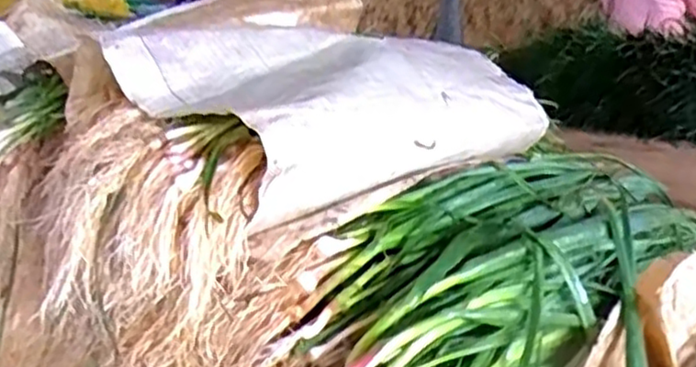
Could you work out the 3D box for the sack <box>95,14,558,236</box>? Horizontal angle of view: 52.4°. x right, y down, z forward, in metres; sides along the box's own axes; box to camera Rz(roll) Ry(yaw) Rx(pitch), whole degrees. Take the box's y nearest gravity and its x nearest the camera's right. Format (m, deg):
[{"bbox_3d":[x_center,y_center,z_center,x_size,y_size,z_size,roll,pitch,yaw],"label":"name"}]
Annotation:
[{"bbox_3d":[0.055,-0.100,0.815,0.598,0.143,0.215,-16,27,-39],"label":"sack"}]

